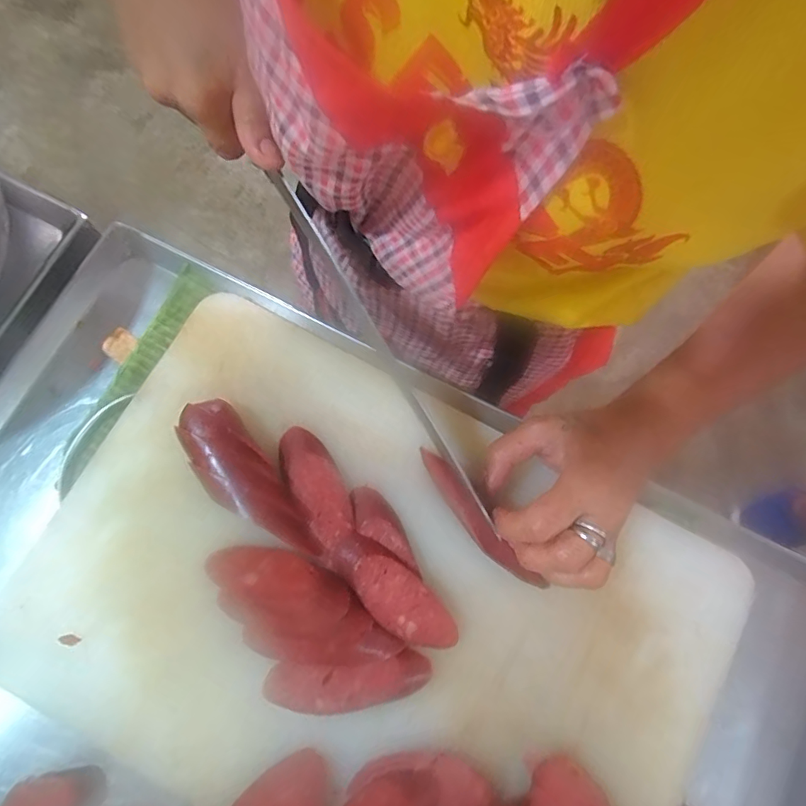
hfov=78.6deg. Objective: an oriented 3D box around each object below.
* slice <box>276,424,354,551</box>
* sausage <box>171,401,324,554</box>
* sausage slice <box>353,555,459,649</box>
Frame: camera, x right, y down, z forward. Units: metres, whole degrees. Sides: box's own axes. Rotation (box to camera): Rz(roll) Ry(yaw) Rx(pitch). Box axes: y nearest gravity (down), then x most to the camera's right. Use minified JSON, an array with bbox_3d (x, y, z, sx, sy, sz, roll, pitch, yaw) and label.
[{"bbox_3d":[-0.059,0.055,0.335,0.033,0.016,0.084,-32,79,-9],"label":"slice"},{"bbox_3d":[-0.100,0.052,0.321,0.039,0.039,0.122,-39,80,-10],"label":"sausage"},{"bbox_3d":[0.001,0.128,0.315,0.075,0.018,0.034,41,78,9],"label":"sausage slice"}]

